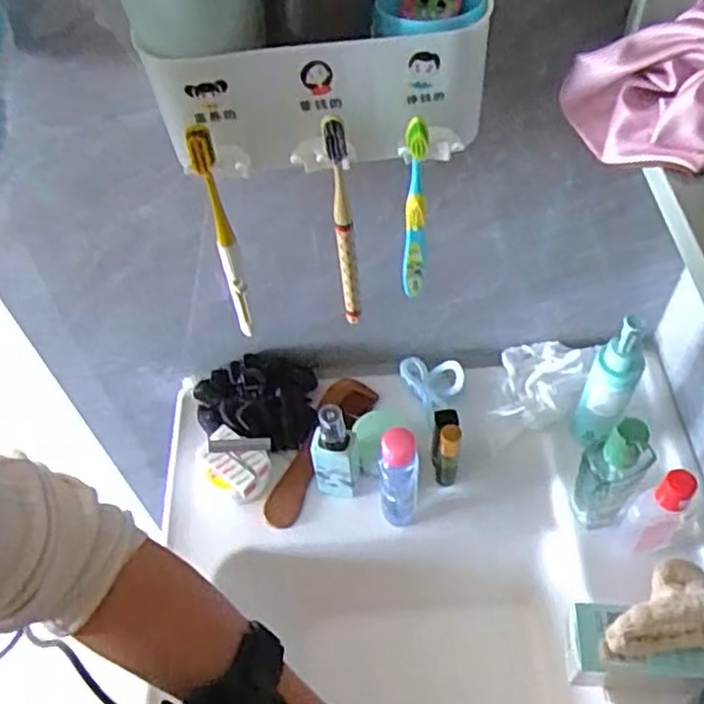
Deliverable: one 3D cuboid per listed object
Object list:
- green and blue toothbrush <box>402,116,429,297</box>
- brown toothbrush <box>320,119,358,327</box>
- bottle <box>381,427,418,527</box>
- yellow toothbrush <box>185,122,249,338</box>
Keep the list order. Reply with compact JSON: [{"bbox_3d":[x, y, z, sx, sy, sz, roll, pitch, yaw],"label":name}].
[{"bbox_3d":[0.041,-0.084,0.459,0.014,0.149,0.015,-5,53,1],"label":"green and blue toothbrush"},{"bbox_3d":[-0.005,-0.078,0.465,0.012,0.175,0.016,-7,53,0],"label":"brown toothbrush"},{"bbox_3d":[0.040,0.108,0.603,0.032,0.122,0.036,-3,53,3],"label":"bottle"},{"bbox_3d":[-0.083,-0.073,0.467,0.015,0.178,0.013,-19,54,-9],"label":"yellow toothbrush"}]

